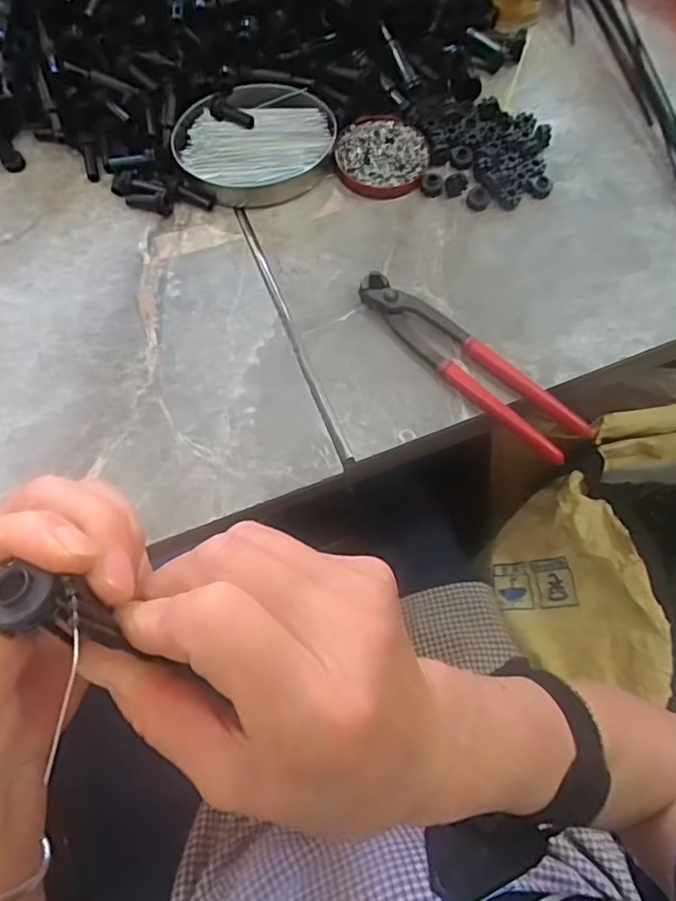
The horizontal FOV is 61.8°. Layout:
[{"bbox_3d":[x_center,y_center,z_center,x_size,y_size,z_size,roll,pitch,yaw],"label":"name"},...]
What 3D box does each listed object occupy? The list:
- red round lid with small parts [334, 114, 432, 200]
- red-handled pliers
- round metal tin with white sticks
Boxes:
[{"bbox_3d":[0.038,-0.258,0.497,0.081,0.015,0.080,1,71,-2],"label":"red round lid with small parts"},{"bbox_3d":[0.099,-0.069,0.434,0.202,0.022,0.040,43,75,12],"label":"red-handled pliers"},{"bbox_3d":[-0.069,-0.264,0.489,0.130,0.030,0.105,-29,74,-11],"label":"round metal tin with white sticks"}]

